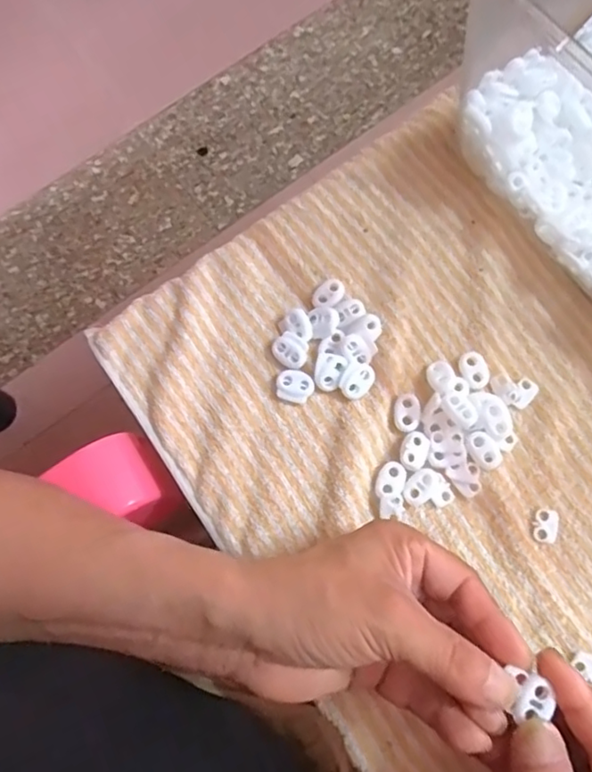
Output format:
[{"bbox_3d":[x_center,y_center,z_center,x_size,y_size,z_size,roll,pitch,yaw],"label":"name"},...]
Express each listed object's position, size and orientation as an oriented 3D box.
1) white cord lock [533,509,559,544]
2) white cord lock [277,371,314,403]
[{"bbox_3d":[0.138,0.078,0.326,0.013,0.004,0.018,6,75,3],"label":"white cord lock"},{"bbox_3d":[-0.001,0.001,0.349,0.021,0.007,0.017,18,76,6],"label":"white cord lock"}]

